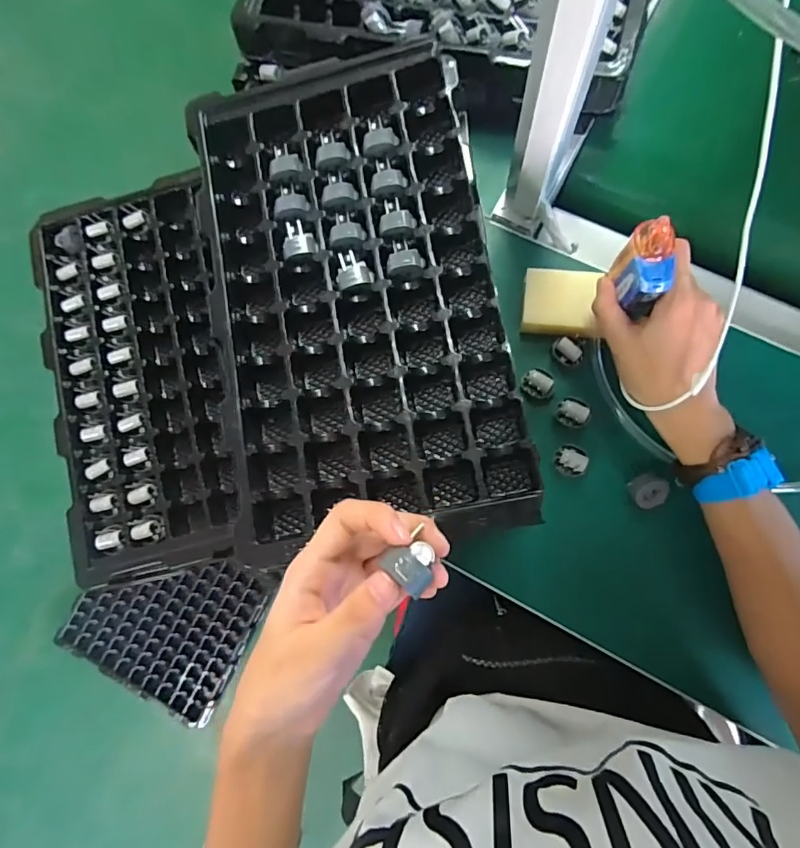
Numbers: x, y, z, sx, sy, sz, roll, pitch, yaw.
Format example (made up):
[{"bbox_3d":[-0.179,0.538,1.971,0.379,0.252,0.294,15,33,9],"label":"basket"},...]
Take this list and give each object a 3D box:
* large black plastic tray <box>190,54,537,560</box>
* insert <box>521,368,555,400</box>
[{"bbox_3d":[-0.031,-0.098,0.361,0.204,0.043,0.347,-8,81,3],"label":"large black plastic tray"},{"bbox_3d":[0.119,-0.034,0.426,0.029,0.015,0.022,26,84,9],"label":"insert"}]

